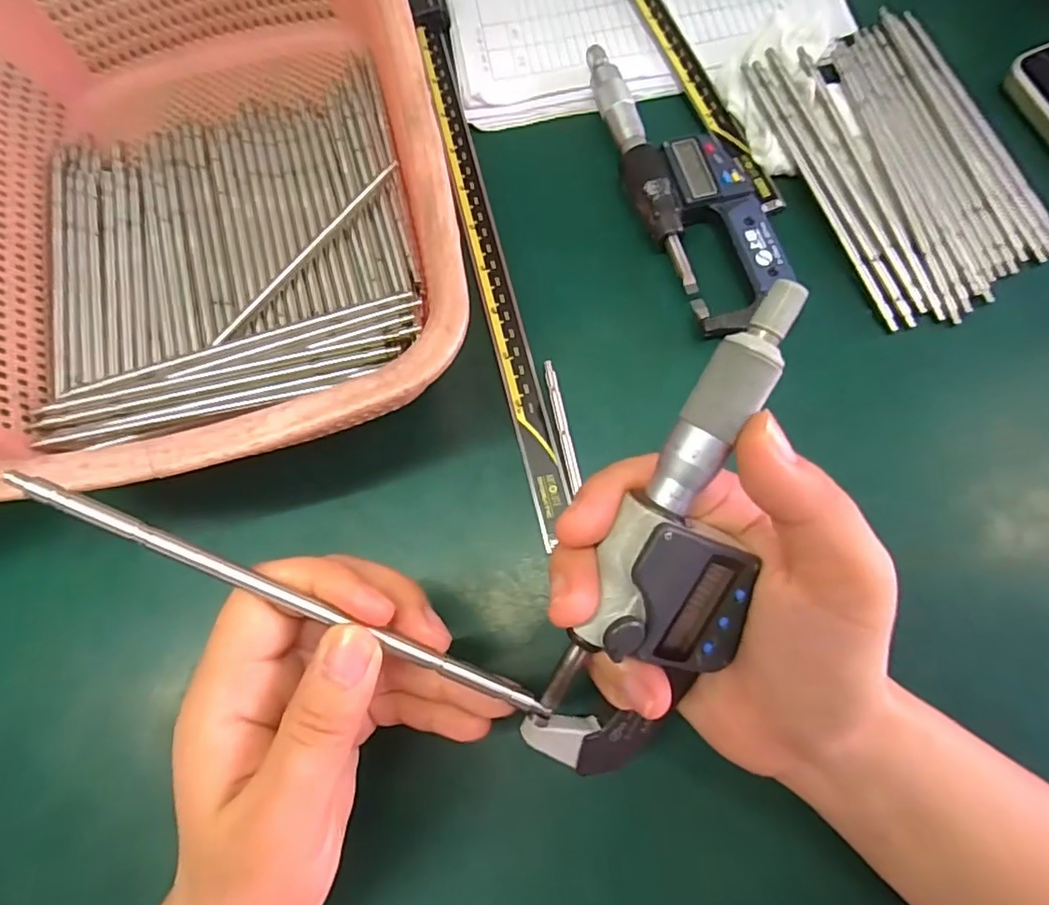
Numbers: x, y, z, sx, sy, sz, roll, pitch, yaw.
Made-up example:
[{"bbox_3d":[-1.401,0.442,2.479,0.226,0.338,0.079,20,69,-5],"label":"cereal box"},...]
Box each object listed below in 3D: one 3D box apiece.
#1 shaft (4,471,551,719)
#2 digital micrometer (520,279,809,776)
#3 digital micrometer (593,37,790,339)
[{"bbox_3d":[-0.065,0.042,0.172,0.162,0.005,0.004,27,78,-7],"label":"shaft"},{"bbox_3d":[0.045,0.033,0.171,0.046,0.026,0.156,20,106,7],"label":"digital micrometer"},{"bbox_3d":[0.083,-0.139,0.305,0.057,0.018,0.171,-19,76,-3],"label":"digital micrometer"}]

